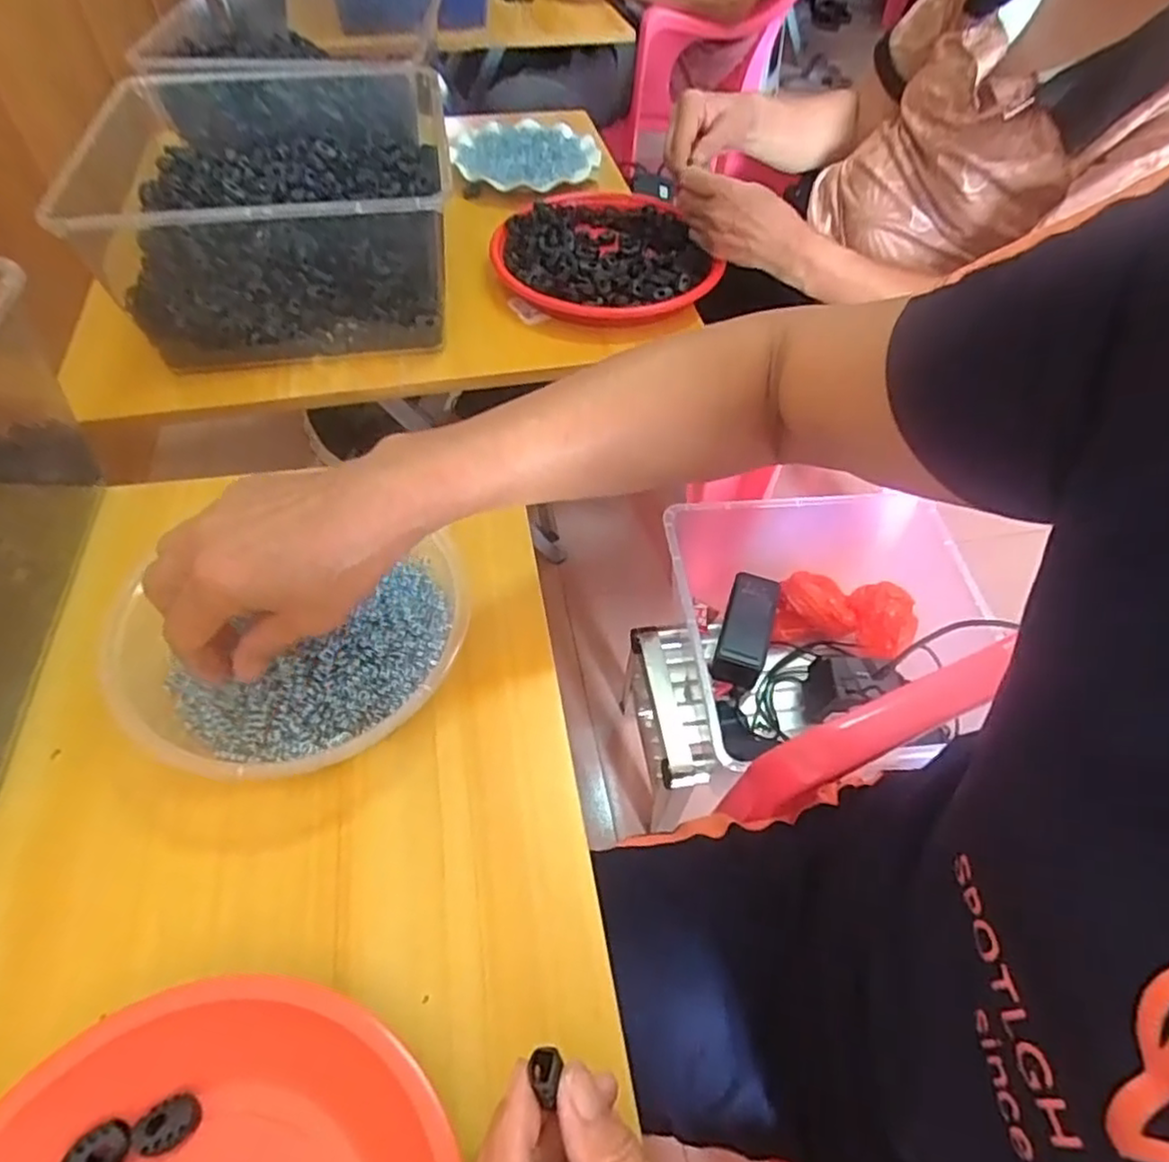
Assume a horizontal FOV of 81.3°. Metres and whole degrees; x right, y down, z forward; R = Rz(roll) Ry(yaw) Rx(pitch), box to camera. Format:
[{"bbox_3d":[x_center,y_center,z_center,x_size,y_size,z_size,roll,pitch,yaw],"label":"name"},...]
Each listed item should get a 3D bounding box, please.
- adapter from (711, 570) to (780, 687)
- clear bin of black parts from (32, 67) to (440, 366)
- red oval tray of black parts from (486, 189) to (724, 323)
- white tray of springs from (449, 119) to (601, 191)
[{"bbox_3d":[0.182,0.052,0.763,0.055,0.030,0.130,16,54,9],"label":"adapter"},{"bbox_3d":[-0.285,-0.384,0.664,0.276,0.129,0.377,-8,54,-8],"label":"clear bin of black parts"},{"bbox_3d":[0.011,-0.353,0.728,0.213,0.035,0.251,-11,55,-10],"label":"red oval tray of black parts"},{"bbox_3d":[-0.075,-0.556,0.881,0.182,0.013,0.179,1,54,-2],"label":"white tray of springs"}]

